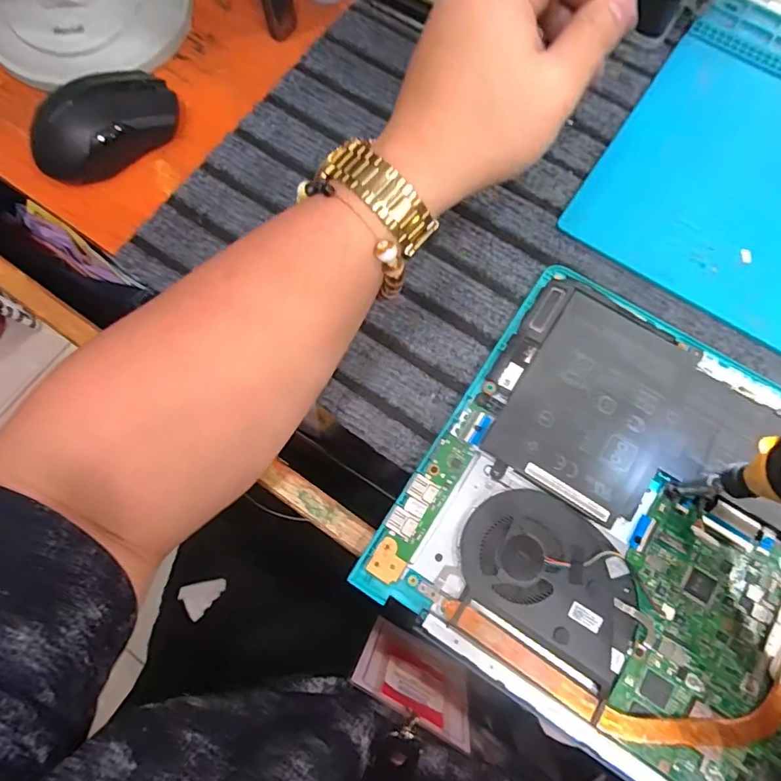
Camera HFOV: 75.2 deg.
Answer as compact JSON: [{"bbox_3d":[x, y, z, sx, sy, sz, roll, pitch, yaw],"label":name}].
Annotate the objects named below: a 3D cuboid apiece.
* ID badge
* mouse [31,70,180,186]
[{"bbox_3d":[0.020,0.227,0.404,0.091,0.123,0.004,27,91,8],"label":"ID badge"},{"bbox_3d":[-0.191,-0.180,0.339,0.053,0.035,0.098,36,77,10],"label":"mouse"}]

